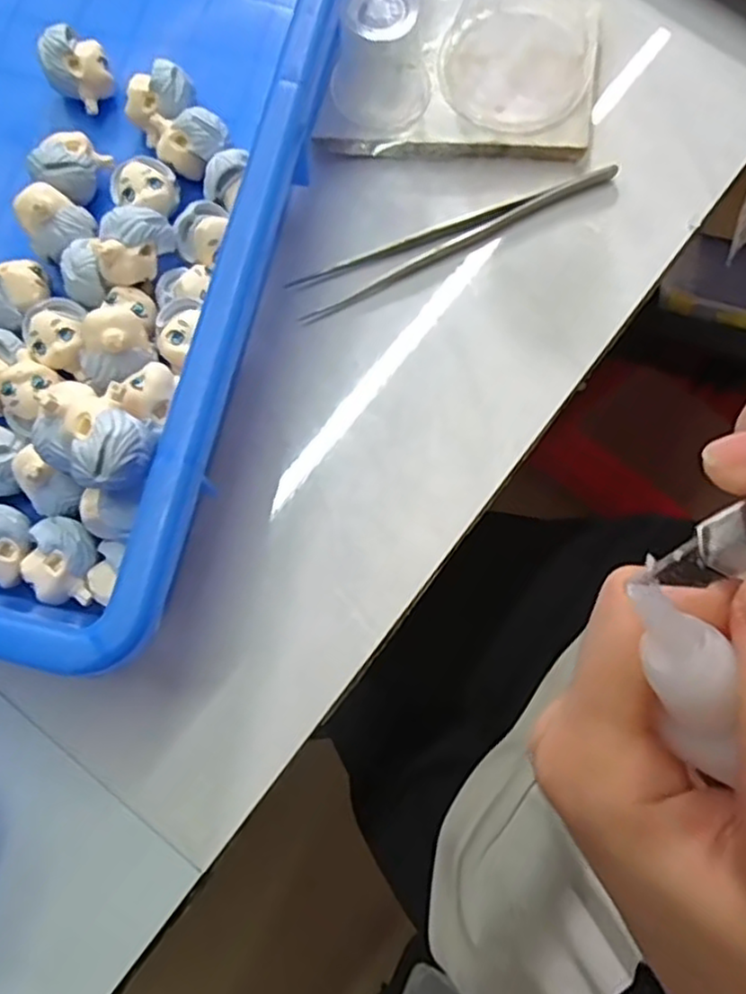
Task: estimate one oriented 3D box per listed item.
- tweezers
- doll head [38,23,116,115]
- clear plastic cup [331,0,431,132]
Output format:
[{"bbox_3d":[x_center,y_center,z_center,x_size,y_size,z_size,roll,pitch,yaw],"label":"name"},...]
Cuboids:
[{"bbox_3d":[0.033,-0.101,0.266,0.135,0.007,0.015,-22,79,-3],"label":"tweezers"},{"bbox_3d":[-0.114,-0.165,0.268,0.023,0.025,0.021,0,79,1],"label":"doll head"},{"bbox_3d":[0.003,-0.164,0.255,0.035,0.037,0.032,0,79,1],"label":"clear plastic cup"}]

